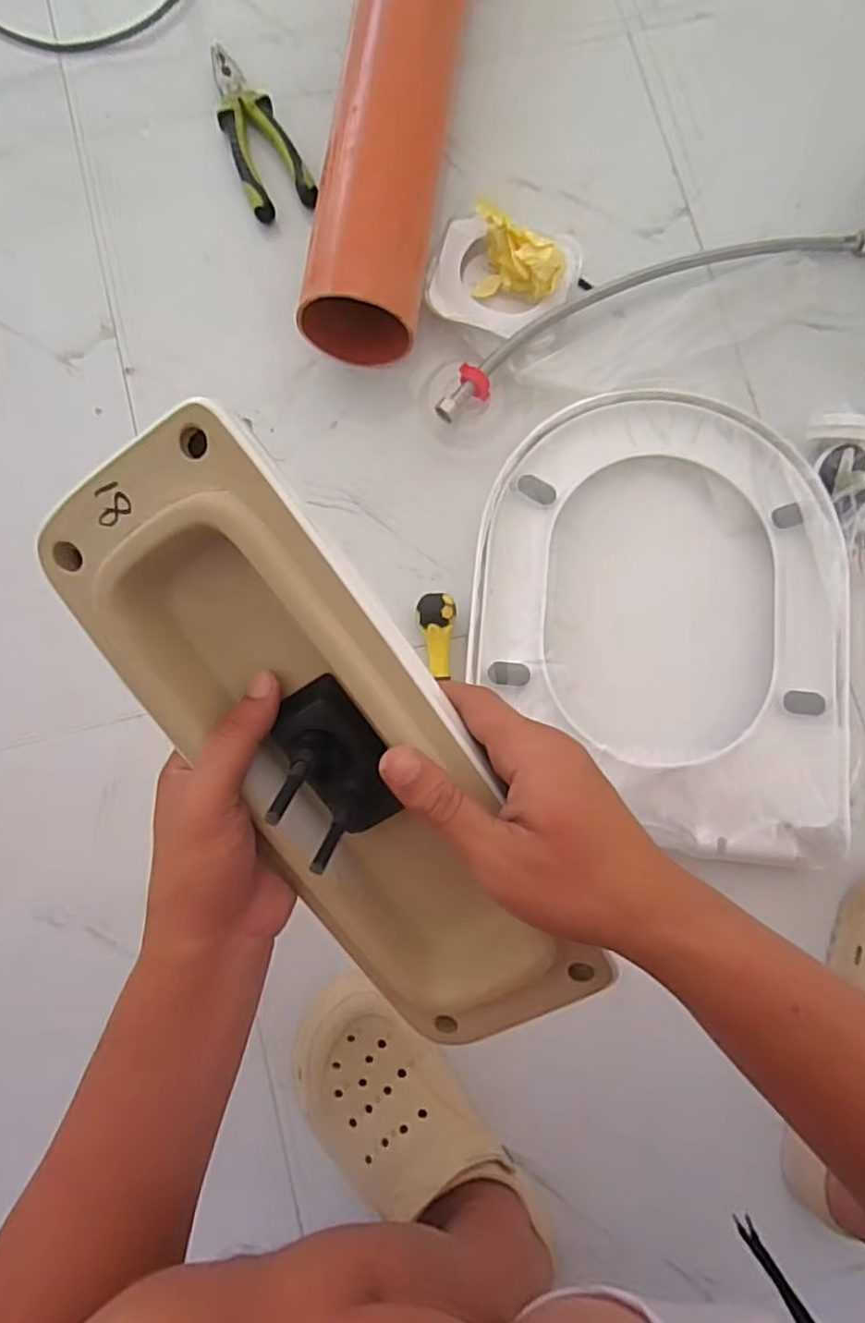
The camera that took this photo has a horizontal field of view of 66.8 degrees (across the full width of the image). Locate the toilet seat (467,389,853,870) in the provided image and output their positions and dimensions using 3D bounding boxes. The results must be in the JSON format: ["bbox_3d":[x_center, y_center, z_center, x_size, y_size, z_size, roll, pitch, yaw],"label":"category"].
[{"bbox_3d":[0.204,-0.043,0.589,0.334,0.032,0.400,7,82,-1],"label":"toilet seat"}]

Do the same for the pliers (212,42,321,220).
[{"bbox_3d":[-0.174,-0.530,0.653,0.064,0.019,0.197,-20,83,-4],"label":"pliers"}]

